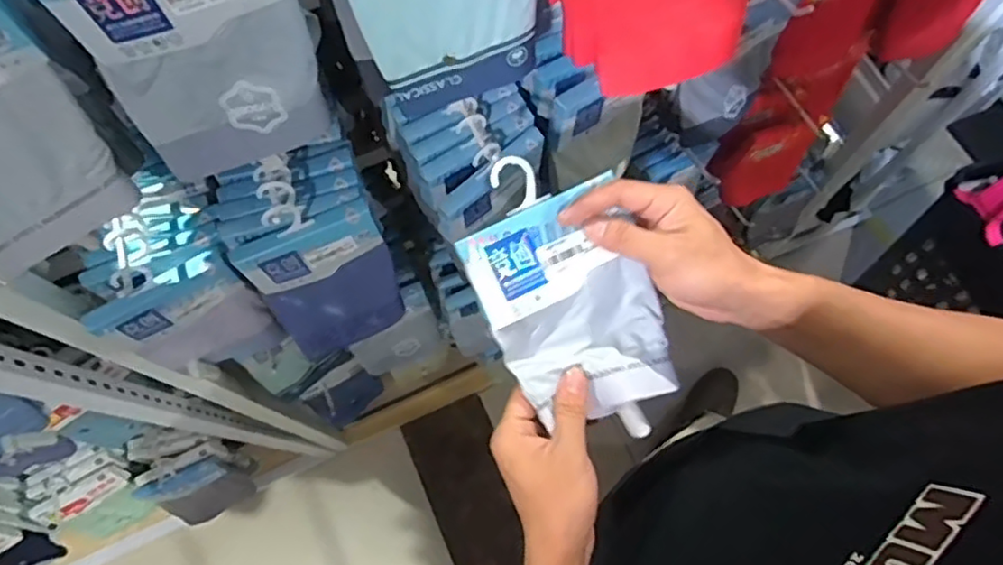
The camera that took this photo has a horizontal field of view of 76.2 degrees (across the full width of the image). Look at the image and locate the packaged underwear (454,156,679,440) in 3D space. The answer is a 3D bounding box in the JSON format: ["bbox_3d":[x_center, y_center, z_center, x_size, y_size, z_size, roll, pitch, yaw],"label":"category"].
[{"bbox_3d":[0.049,0.011,0.458,0.117,0.022,0.202,-24,95,-4],"label":"packaged underwear"}]

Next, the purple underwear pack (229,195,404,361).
[{"bbox_3d":[-0.160,0.003,0.620,0.127,0.187,0.025,-25,56,-8],"label":"purple underwear pack"}]

